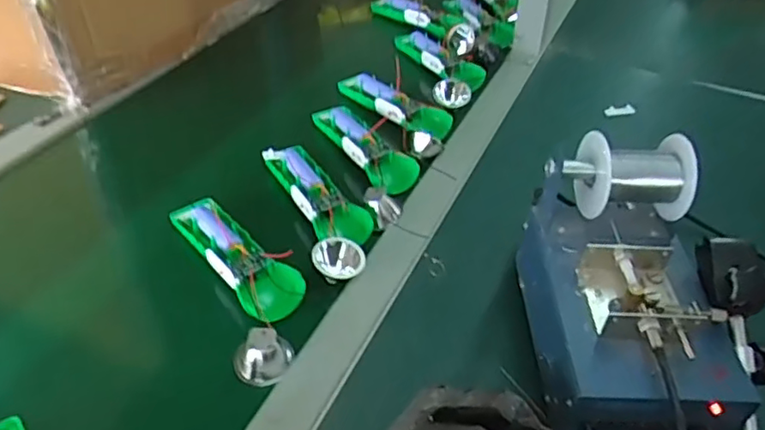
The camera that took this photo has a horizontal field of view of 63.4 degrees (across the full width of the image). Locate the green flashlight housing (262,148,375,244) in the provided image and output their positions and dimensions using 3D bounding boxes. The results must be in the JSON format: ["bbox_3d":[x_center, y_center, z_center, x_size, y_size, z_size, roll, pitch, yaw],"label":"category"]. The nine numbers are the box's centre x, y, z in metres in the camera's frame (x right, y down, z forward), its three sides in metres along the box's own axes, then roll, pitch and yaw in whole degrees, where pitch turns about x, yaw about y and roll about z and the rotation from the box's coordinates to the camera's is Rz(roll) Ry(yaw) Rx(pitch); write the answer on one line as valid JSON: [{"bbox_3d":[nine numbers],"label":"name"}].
[{"bbox_3d":[-0.062,-0.024,0.583,0.046,0.019,0.146,-20,45,-24],"label":"green flashlight housing"}]

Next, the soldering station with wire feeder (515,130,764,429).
[{"bbox_3d":[0.183,0.052,0.431,0.140,0.145,0.198,-1,40,-4],"label":"soldering station with wire feeder"}]

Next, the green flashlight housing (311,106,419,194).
[{"bbox_3d":[-0.019,-0.076,0.632,0.046,0.017,0.157,-19,45,-23],"label":"green flashlight housing"}]

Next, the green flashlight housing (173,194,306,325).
[{"bbox_3d":[-0.123,0.031,0.527,0.051,0.028,0.155,-26,48,-29],"label":"green flashlight housing"}]

